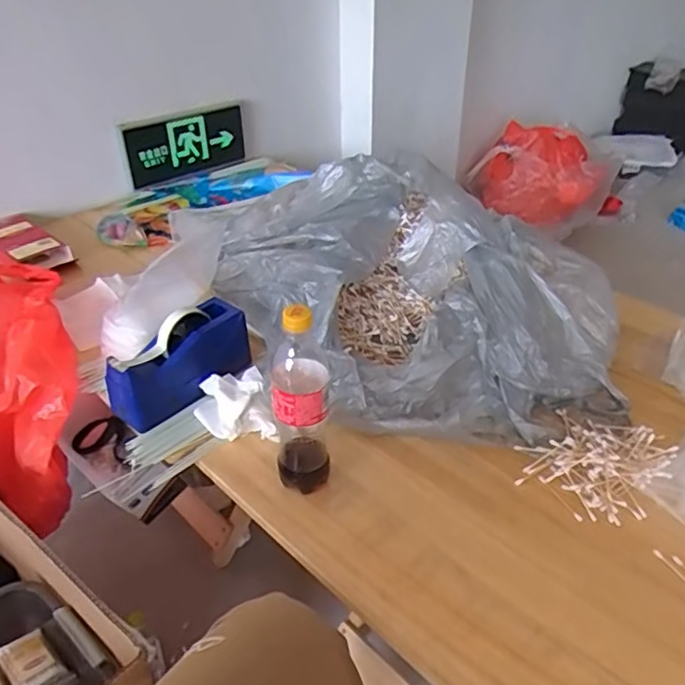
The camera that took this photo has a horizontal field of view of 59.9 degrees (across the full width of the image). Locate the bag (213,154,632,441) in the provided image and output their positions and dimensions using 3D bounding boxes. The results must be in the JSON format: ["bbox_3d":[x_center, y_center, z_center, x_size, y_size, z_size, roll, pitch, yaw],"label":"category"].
[{"bbox_3d":[0.090,-0.134,1.028,0.510,0.219,0.822,-15,38,-20],"label":"bag"}]

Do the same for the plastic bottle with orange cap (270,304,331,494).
[{"bbox_3d":[-0.048,0.070,0.691,0.064,0.251,0.069,-2,35,-3],"label":"plastic bottle with orange cap"}]

